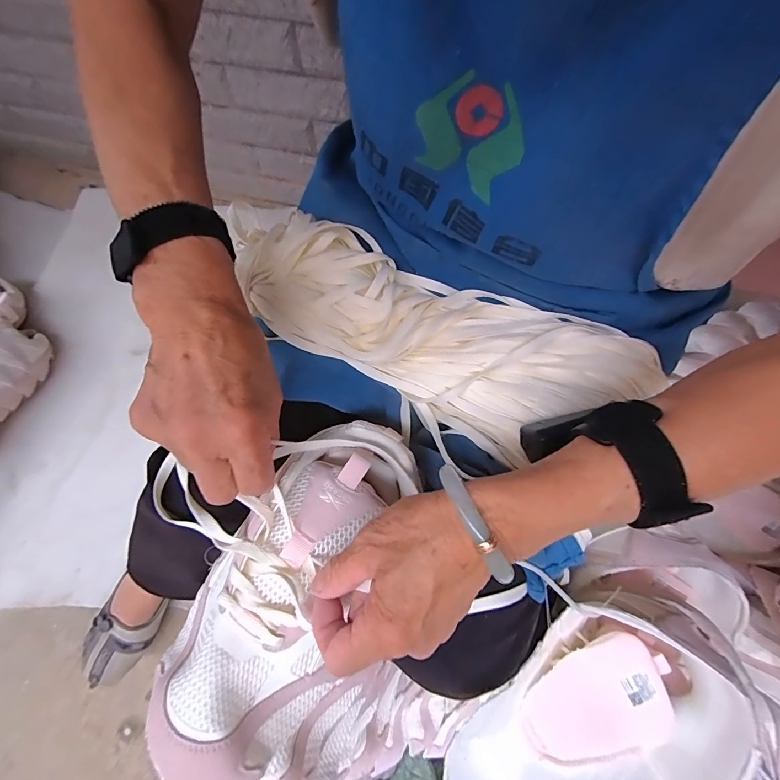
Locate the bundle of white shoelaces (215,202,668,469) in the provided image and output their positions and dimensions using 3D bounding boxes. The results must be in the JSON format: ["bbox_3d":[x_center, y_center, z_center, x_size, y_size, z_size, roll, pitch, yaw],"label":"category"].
[{"bbox_3d":[0.035,-0.039,0.313,0.333,0.046,0.125,22,73,7],"label":"bundle of white shoelaces"}]

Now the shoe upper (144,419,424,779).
[{"bbox_3d":[-0.066,0.145,0.285,0.135,0.096,0.253,14,72,5],"label":"shoe upper"}]

